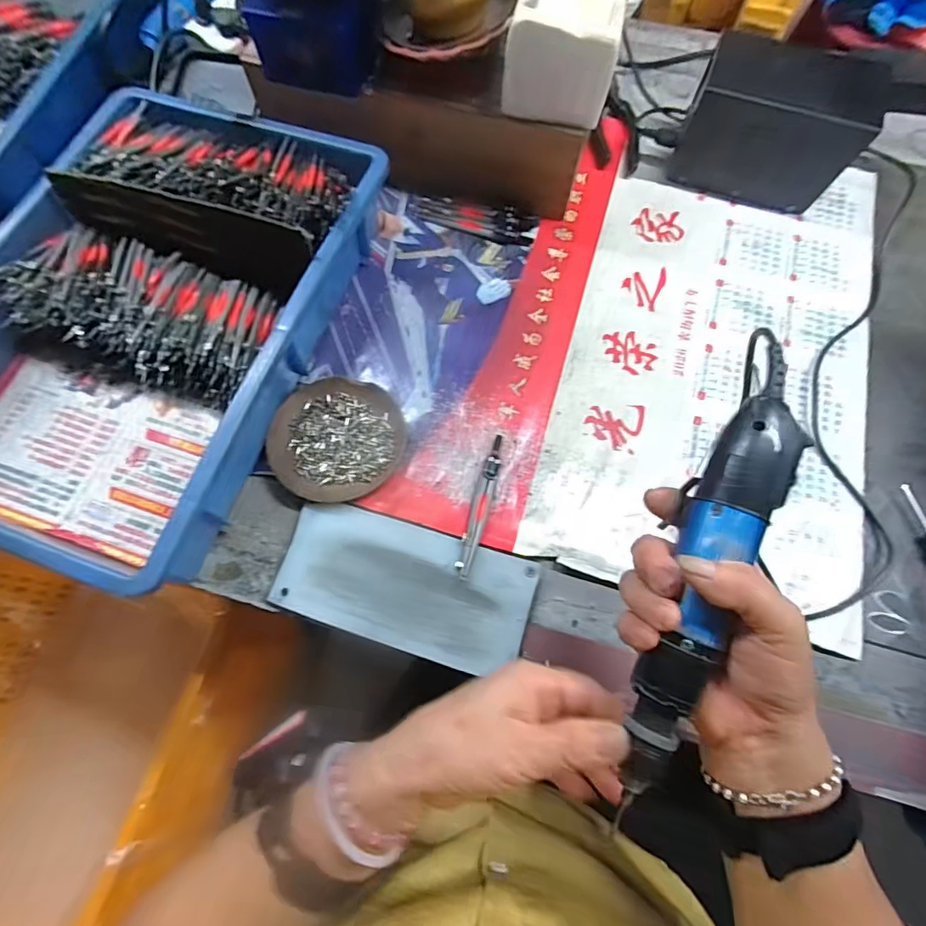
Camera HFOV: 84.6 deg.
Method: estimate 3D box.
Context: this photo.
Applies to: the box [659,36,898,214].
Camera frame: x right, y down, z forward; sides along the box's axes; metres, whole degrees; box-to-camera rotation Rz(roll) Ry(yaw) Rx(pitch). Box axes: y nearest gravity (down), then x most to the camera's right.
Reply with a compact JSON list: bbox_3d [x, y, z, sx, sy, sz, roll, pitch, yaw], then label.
[{"bbox_3d":[0.312,-0.337,0.512,0.157,0.121,0.095,27,71,11],"label":"box"}]

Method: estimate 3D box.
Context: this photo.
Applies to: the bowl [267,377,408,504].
[{"bbox_3d":[-0.108,-0.021,0.443,0.110,0.015,0.112,0,68,0],"label":"bowl"}]

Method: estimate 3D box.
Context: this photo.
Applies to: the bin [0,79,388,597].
[{"bbox_3d":[-0.270,-0.133,0.447,0.286,0.090,0.429,17,69,7],"label":"bin"}]

